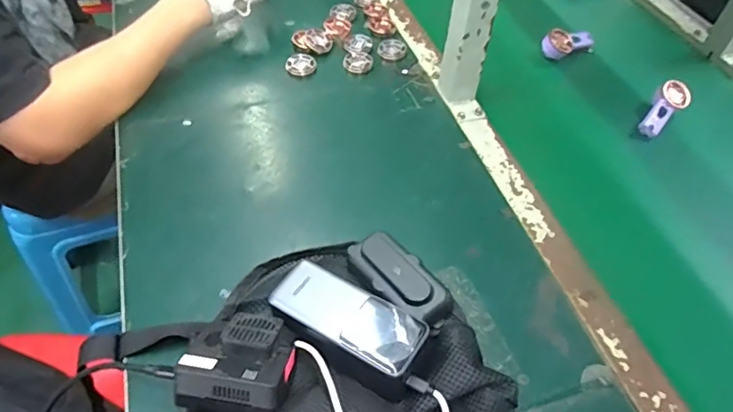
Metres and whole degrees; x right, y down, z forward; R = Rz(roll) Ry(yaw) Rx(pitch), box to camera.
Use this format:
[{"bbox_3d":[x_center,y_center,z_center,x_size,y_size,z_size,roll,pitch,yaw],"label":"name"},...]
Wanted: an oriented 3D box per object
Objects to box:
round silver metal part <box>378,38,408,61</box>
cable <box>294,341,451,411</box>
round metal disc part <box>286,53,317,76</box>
[{"bbox_3d":[0.037,-0.224,0.743,0.040,0.009,0.041,2,50,-2],"label":"round silver metal part"},{"bbox_3d":[-0.003,0.150,0.394,0.132,0.026,0.059,17,51,11],"label":"cable"},{"bbox_3d":[-0.088,-0.193,0.713,0.037,0.010,0.037,2,50,-2],"label":"round metal disc part"}]

